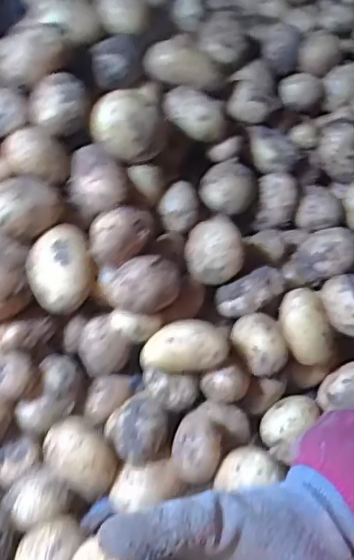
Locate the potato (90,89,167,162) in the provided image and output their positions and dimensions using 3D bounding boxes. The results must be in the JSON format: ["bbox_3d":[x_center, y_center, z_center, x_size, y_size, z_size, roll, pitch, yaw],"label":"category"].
[{"bbox_3d":[-0.040,-0.139,0.498,0.061,0.055,0.053,4,41,-1],"label":"potato"}]

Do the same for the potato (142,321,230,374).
[{"bbox_3d":[0.006,0.055,0.457,0.068,0.044,0.031,-2,42,-8],"label":"potato"}]

